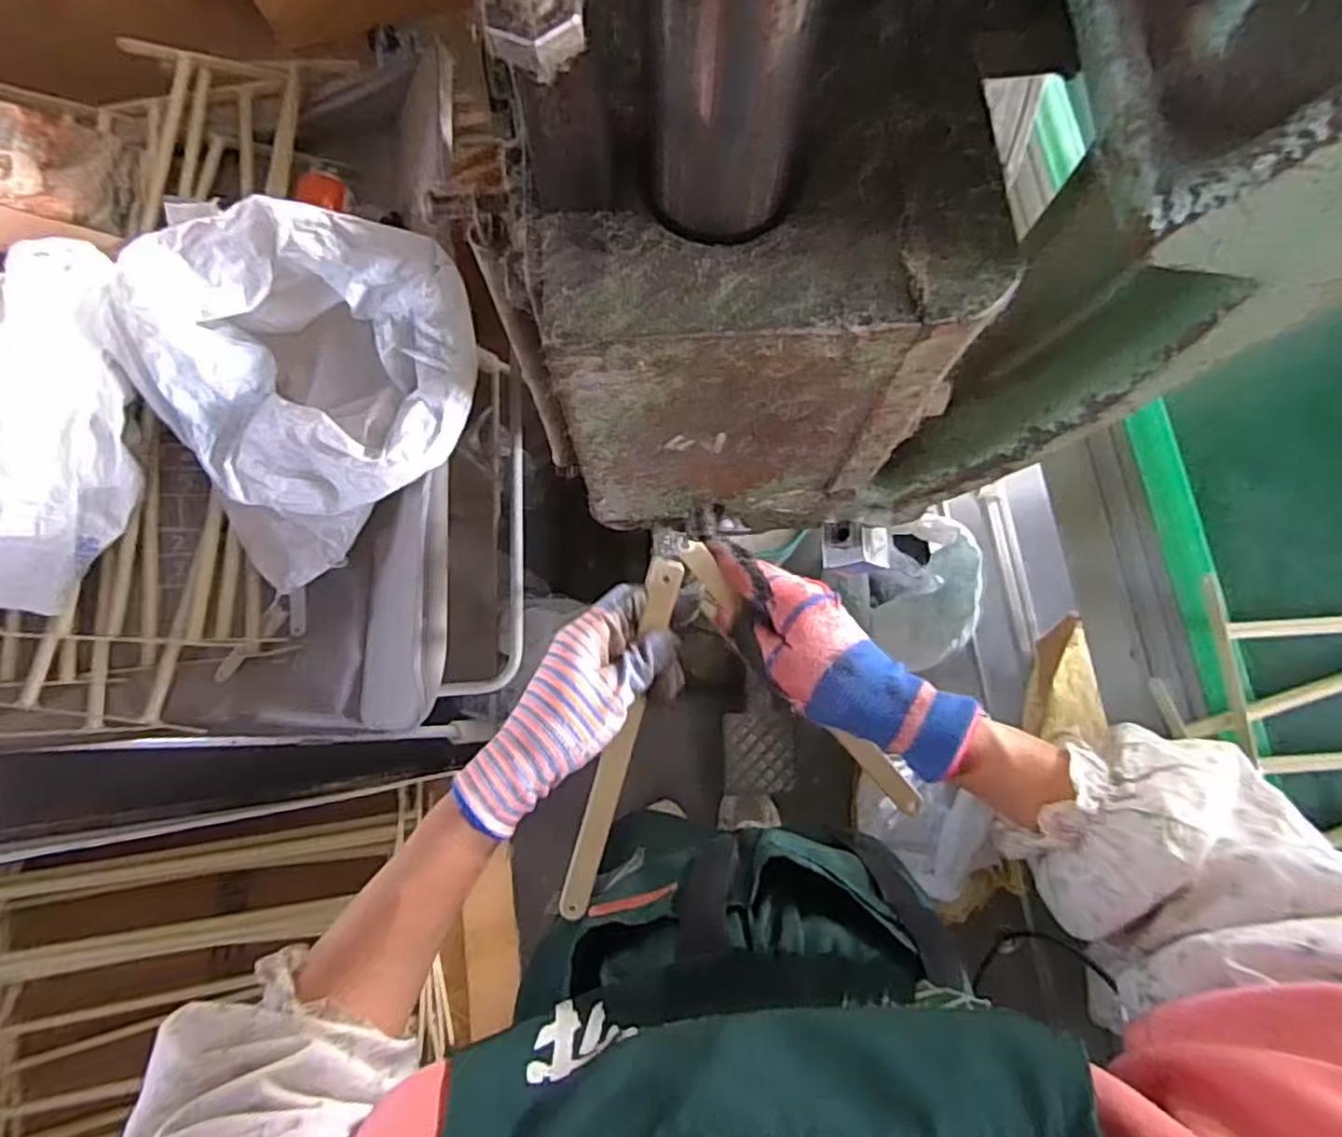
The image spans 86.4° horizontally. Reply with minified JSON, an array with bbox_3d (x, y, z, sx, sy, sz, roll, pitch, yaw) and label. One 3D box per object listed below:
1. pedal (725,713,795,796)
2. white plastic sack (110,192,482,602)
[{"bbox_3d":[0.169,0.359,1.371,0.134,0.025,0.145,0,89,2],"label":"pedal"},{"bbox_3d":[-0.351,-0.150,0.674,0.281,0.181,0.289,0,75,1],"label":"white plastic sack"}]

